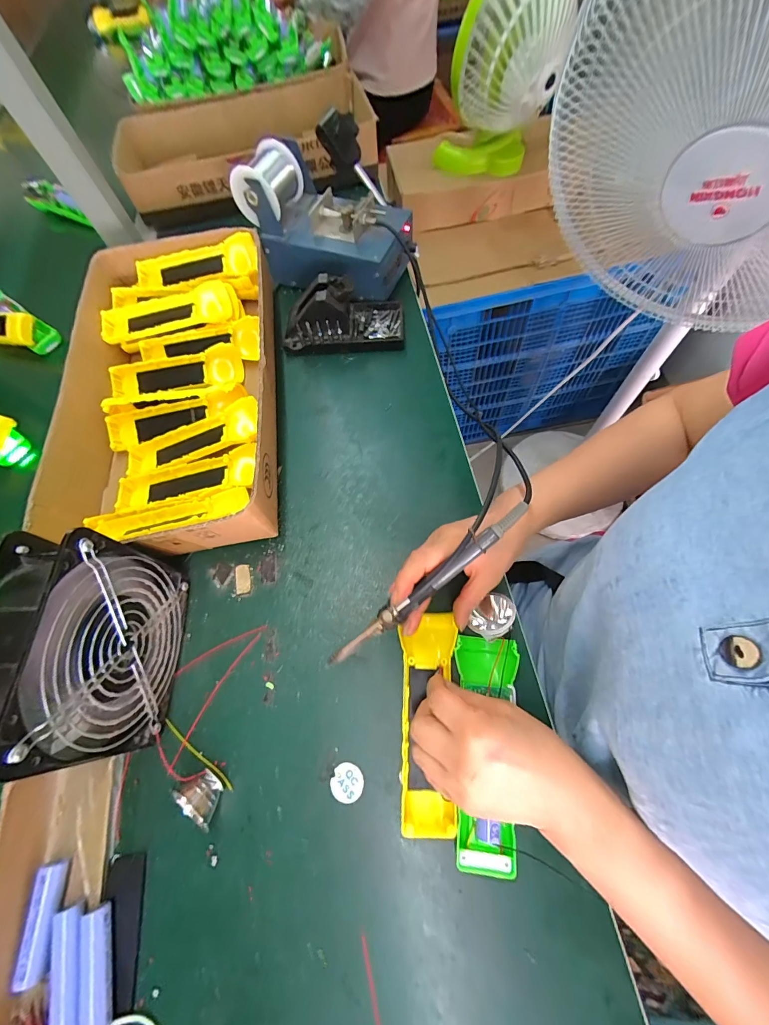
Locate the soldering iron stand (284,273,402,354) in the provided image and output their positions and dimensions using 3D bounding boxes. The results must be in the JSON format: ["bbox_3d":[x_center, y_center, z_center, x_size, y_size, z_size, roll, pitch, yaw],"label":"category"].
[{"bbox_3d":[-0.054,-0.267,0.483,0.156,0.068,0.081,0,67,3],"label":"soldering iron stand"}]

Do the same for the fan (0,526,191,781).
[{"bbox_3d":[-0.226,0.102,0.288,0.065,0.149,0.146,0,67,3],"label":"fan"}]

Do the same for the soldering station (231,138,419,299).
[{"bbox_3d":[-0.072,-0.390,0.496,0.212,0.118,0.114,19,70,11],"label":"soldering station"}]

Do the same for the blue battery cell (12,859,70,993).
[{"bbox_3d":[-0.250,0.301,0.275,0.021,0.021,0.066,-3,67,2],"label":"blue battery cell"}]

